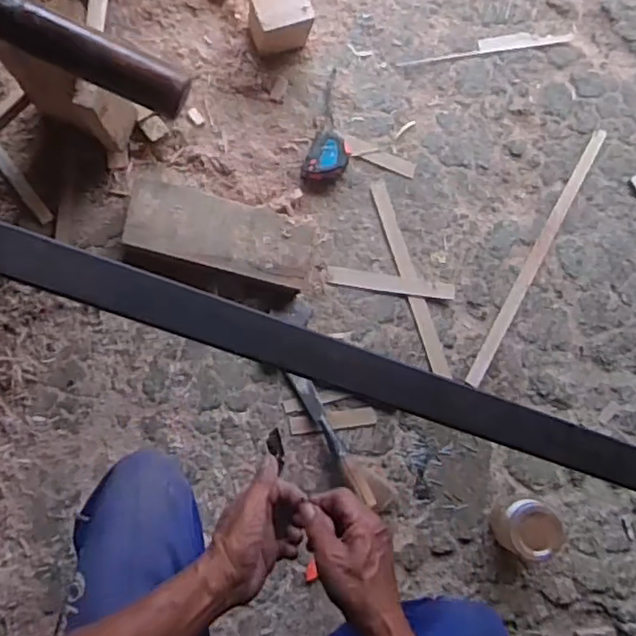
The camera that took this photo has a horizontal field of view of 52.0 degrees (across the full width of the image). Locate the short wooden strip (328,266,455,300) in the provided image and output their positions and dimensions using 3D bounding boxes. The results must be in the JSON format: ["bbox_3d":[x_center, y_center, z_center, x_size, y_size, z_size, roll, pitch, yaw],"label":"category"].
[{"bbox_3d":[0.136,-0.062,1.190,0.232,0.007,0.032,8,82,-5],"label":"short wooden strip"}]

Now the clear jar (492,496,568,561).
[{"bbox_3d":[0.364,0.365,1.137,0.100,0.109,0.093,1,82,-6],"label":"clear jar"}]

